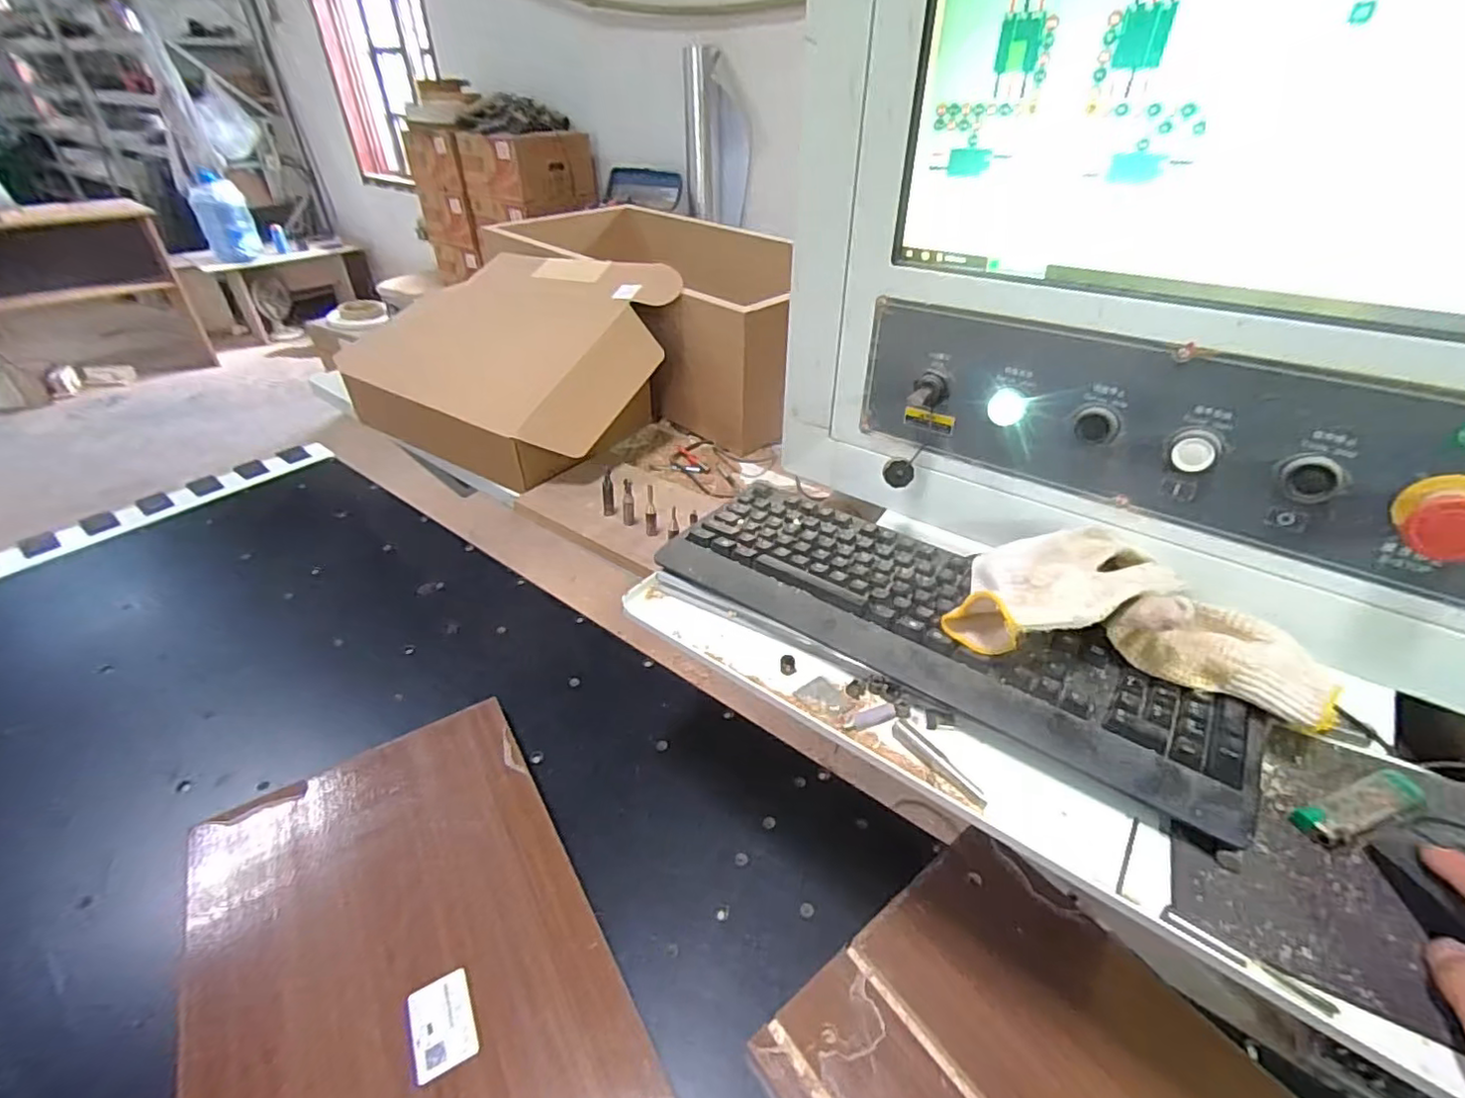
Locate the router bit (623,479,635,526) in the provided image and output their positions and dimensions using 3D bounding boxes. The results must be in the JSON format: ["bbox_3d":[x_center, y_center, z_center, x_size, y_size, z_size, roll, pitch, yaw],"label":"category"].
[{"bbox_3d":[-0.119,-0.054,0.711,0.015,0.052,0.019,-3,37,-5],"label":"router bit"}]

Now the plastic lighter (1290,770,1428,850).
[{"bbox_3d":[0.385,0.158,0.379,0.092,0.010,0.023,-11,39,-15],"label":"plastic lighter"}]

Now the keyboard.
[{"bbox_3d":[0.157,0.049,0.503,0.440,0.025,0.156,25,43,28],"label":"keyboard"}]

